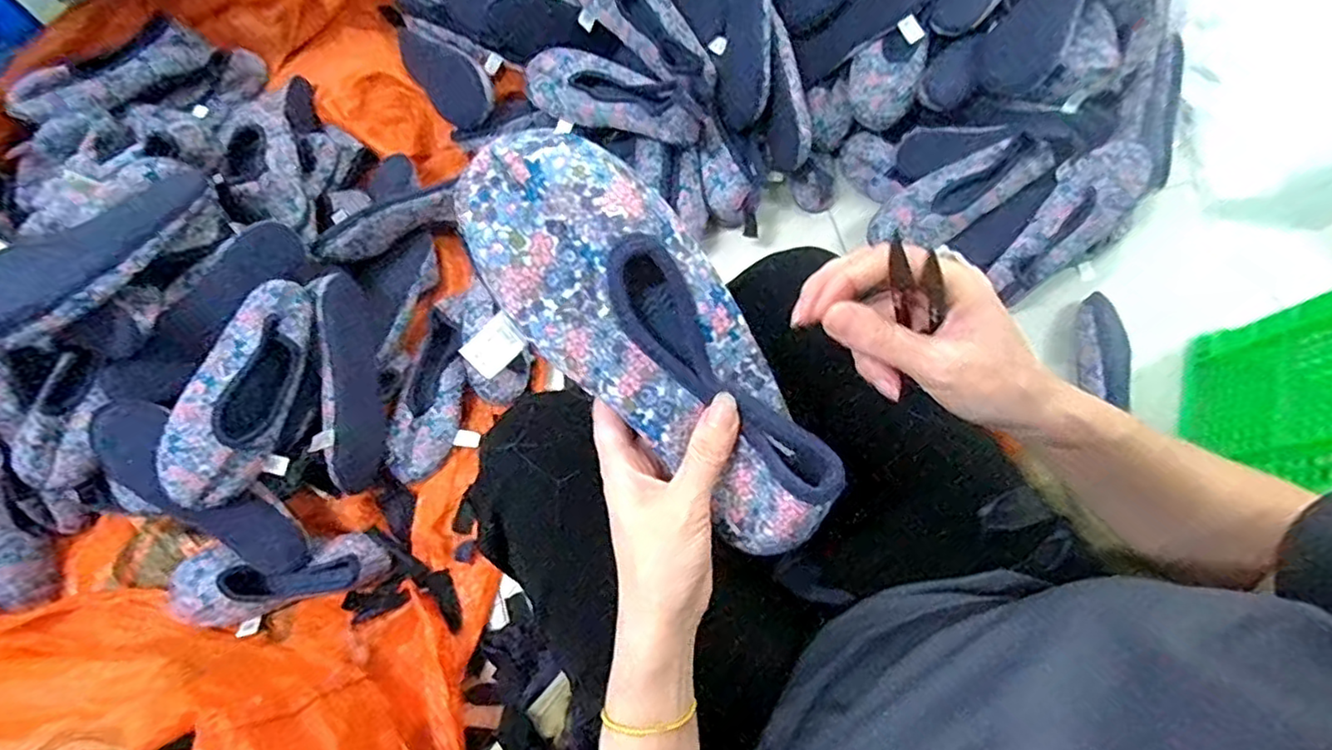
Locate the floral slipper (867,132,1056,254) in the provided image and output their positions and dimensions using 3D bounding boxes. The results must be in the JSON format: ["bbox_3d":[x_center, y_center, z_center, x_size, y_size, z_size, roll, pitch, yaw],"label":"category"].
[{"bbox_3d":[0.398,-0.246,0.880,0.243,0.044,0.089,-32,79,8],"label":"floral slipper"}]

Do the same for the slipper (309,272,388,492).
[{"bbox_3d":[-0.400,0.012,0.791,0.049,0.088,0.254,-2,93,21],"label":"slipper"}]

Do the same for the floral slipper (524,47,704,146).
[{"bbox_3d":[-0.074,-0.385,0.898,0.262,0.066,0.084,19,75,4],"label":"floral slipper"}]

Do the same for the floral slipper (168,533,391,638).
[{"bbox_3d":[-0.463,0.238,0.775,0.240,0.066,0.105,-16,76,-6],"label":"floral slipper"}]

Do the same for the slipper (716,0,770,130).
[{"bbox_3d":[0.113,-0.494,0.900,0.094,0.052,0.286,5,98,36],"label":"slipper"}]

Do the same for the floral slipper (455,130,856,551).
[{"bbox_3d":[-0.002,-0.017,0.318,0.090,0.047,0.241,-43,99,-11],"label":"floral slipper"}]

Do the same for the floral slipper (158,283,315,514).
[{"bbox_3d":[-0.469,0.020,0.718,0.099,0.056,0.251,33,78,-36],"label":"floral slipper"}]

